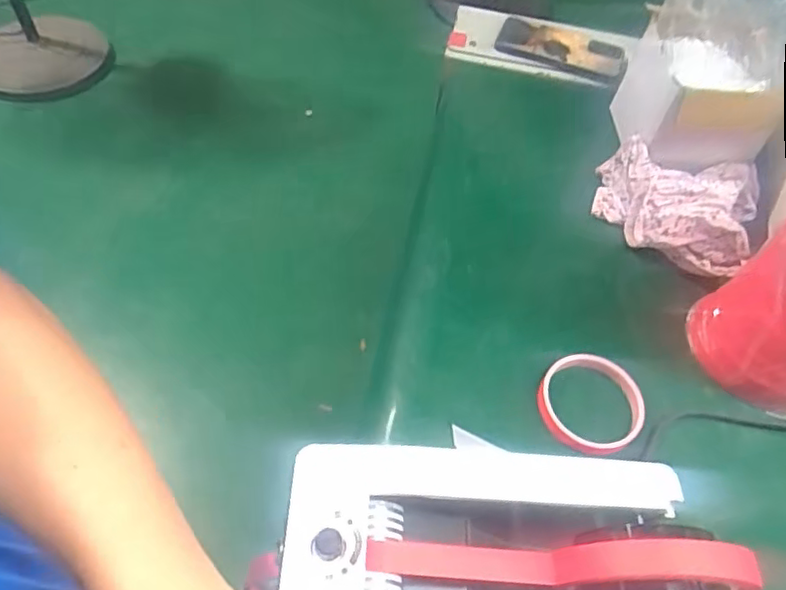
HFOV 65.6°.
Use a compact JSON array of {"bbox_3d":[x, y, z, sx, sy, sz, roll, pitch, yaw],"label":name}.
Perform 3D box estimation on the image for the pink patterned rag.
[{"bbox_3d":[0.292,-0.103,0.624,0.151,0.051,0.140,26,57,13],"label":"pink patterned rag"}]

